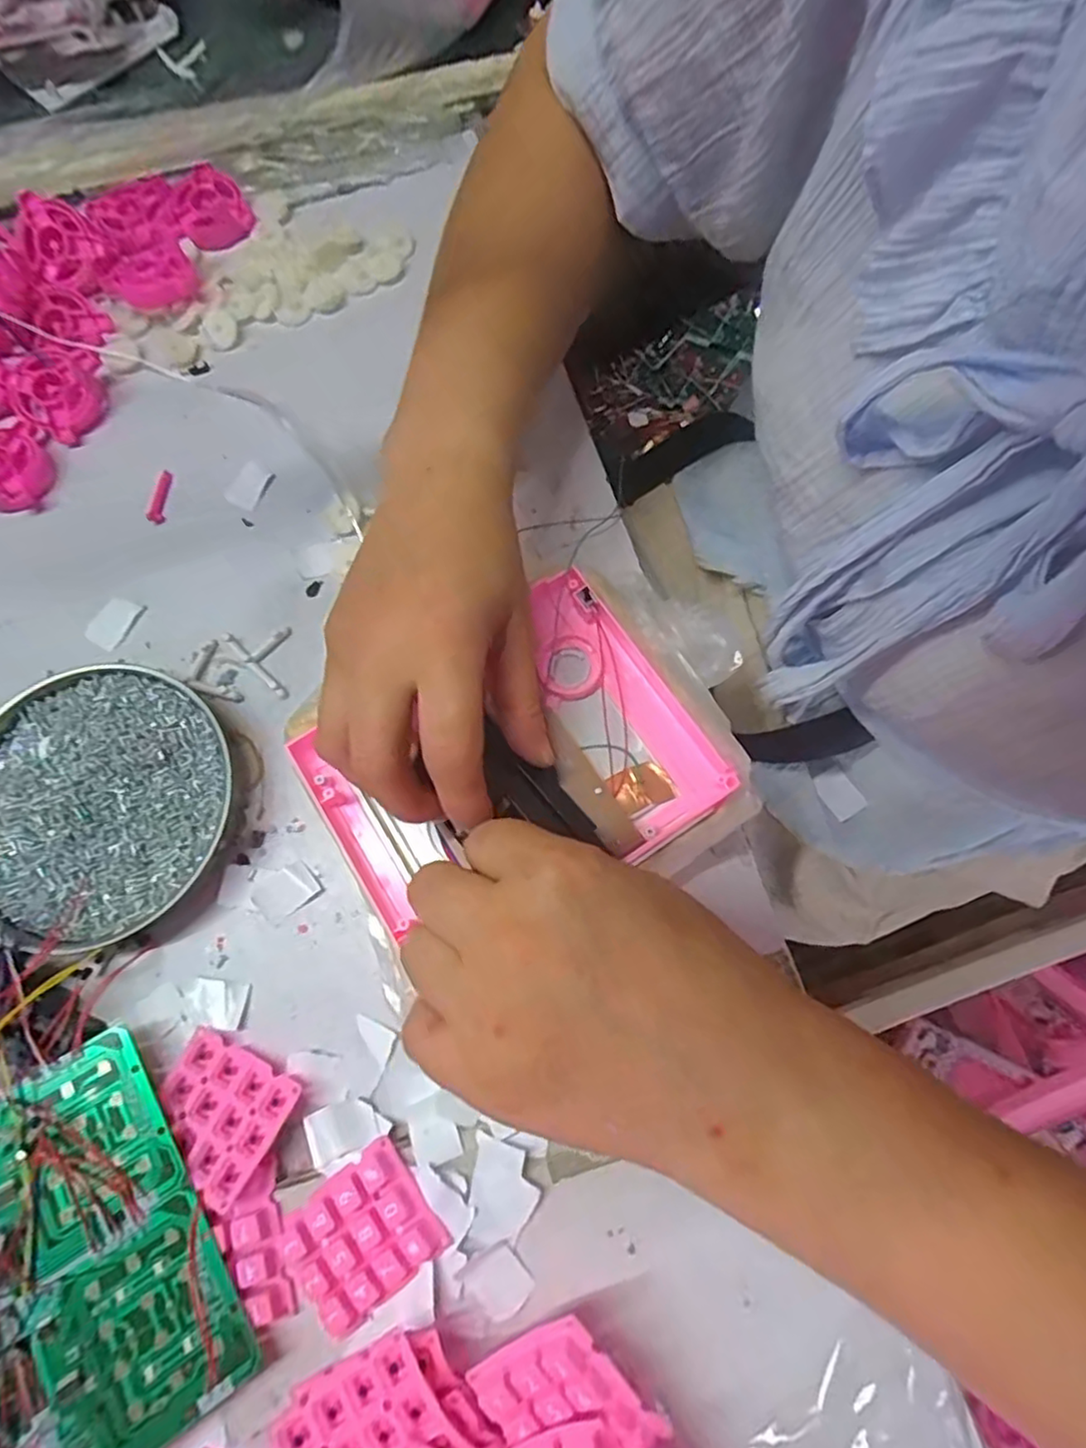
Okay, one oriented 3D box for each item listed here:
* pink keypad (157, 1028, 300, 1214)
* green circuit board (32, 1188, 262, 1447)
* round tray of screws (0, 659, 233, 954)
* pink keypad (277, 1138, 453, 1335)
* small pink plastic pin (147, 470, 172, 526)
[{"bbox_3d":[-0.143,0.171,0.284,0.059,0.005,0.050,20,61,15],"label":"pink keypad"},{"bbox_3d":[-0.155,0.236,0.250,0.067,0.004,0.070,-29,74,-19],"label":"green circuit board"},{"bbox_3d":[-0.223,0.036,0.323,0.127,0.022,0.131,0,73,0],"label":"round tray of screws"},{"bbox_3d":[-0.075,0.209,0.267,0.055,0.015,0.047,-37,76,-10],"label":"pink keypad"},{"bbox_3d":[-0.225,-0.133,0.380,0.009,0.004,0.034,-2,73,0],"label":"small pink plastic pin"}]

